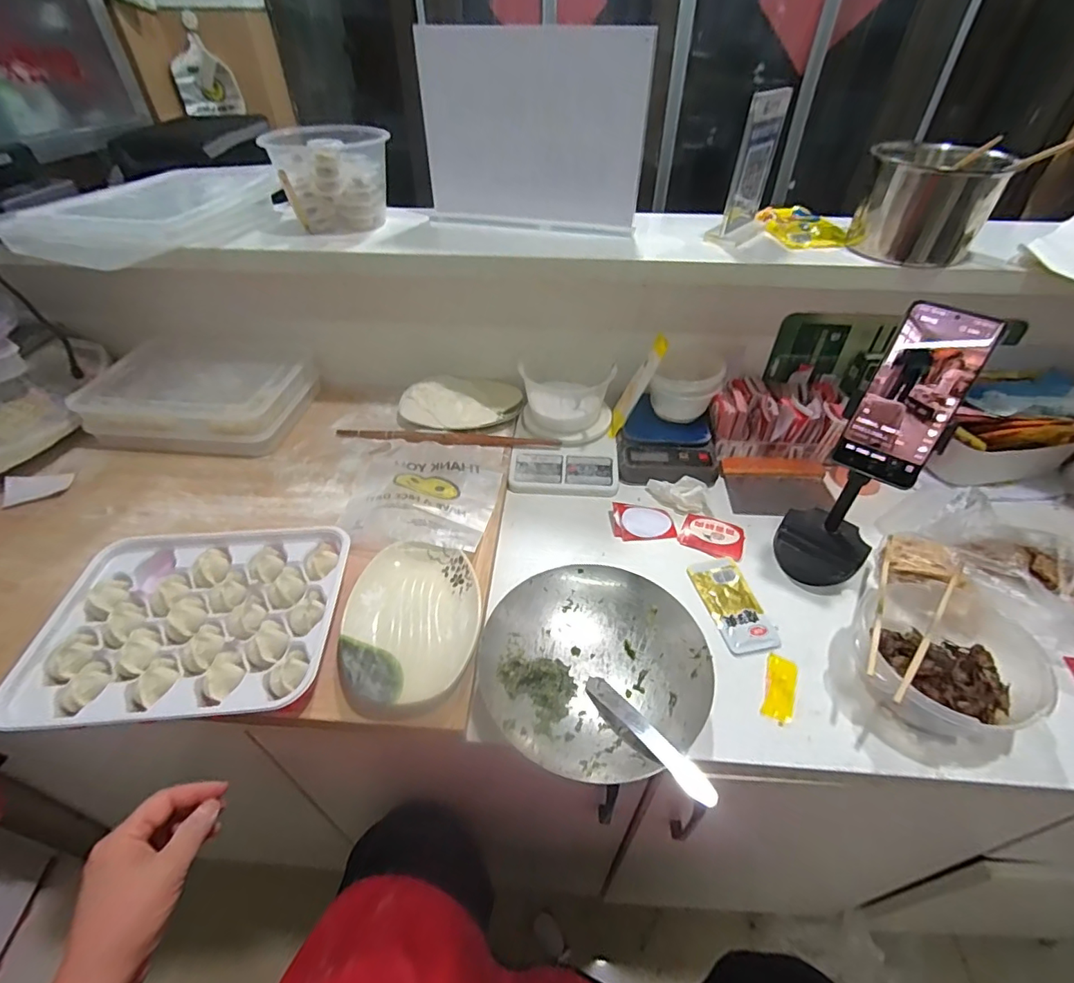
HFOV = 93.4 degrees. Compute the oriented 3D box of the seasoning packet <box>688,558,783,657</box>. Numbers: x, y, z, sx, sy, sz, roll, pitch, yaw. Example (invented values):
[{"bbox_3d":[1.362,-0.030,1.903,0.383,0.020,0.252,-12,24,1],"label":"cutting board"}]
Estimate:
[{"bbox_3d":[0.231,0.130,0.592,0.061,0.015,0.127,-8,43,-9],"label":"seasoning packet"}]

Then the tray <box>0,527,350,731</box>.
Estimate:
[{"bbox_3d":[-0.356,0.132,0.535,0.285,0.031,0.219,-3,43,-4],"label":"tray"}]

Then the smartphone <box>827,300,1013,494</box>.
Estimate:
[{"bbox_3d":[0.347,-0.088,0.468,0.073,0.160,0.009,28,15,27],"label":"smartphone"}]

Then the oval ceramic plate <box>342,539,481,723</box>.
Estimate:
[{"bbox_3d":[-0.130,0.134,0.534,0.137,0.020,0.199,-4,43,-4],"label":"oval ceramic plate"}]

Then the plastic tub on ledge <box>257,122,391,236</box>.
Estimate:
[{"bbox_3d":[-0.288,-0.442,0.718,0.155,0.111,0.144,-14,45,-15],"label":"plastic tub on ledge"}]

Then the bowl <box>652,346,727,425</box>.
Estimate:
[{"bbox_3d":[0.235,-0.163,0.802,0.101,0.093,0.101,0,43,0],"label":"bowl"}]

